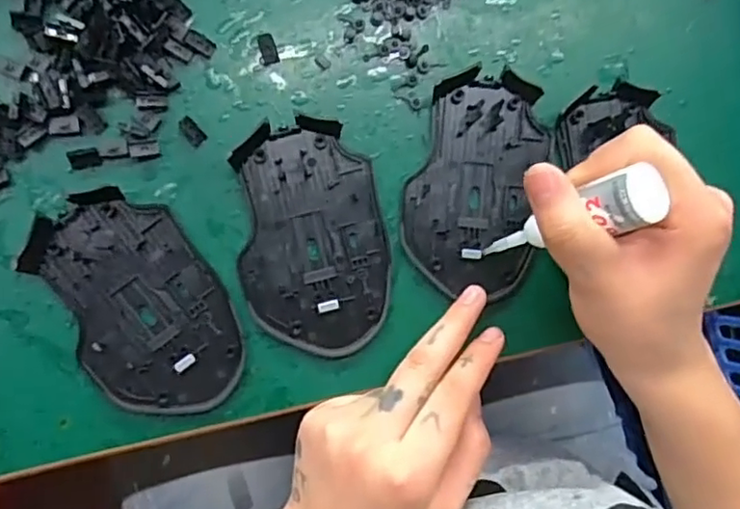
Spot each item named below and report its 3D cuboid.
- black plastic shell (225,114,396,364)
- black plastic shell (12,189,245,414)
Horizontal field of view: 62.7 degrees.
[{"bbox_3d":[-0.027,-0.007,0.301,0.071,0.010,0.113,-6,92,-8],"label":"black plastic shell"},{"bbox_3d":[-0.110,0.025,0.292,0.071,0.010,0.113,-30,95,-6],"label":"black plastic shell"}]

